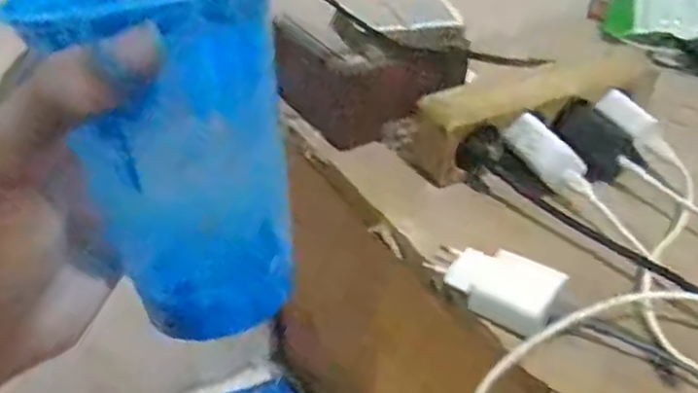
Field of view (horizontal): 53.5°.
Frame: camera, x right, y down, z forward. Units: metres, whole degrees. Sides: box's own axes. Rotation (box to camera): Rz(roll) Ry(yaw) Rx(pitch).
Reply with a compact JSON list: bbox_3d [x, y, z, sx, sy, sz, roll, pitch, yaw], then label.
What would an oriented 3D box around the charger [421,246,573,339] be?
[{"bbox_3d":[0.084,0.051,0.394,0.066,0.025,0.036,25,43,30],"label":"charger"}]

